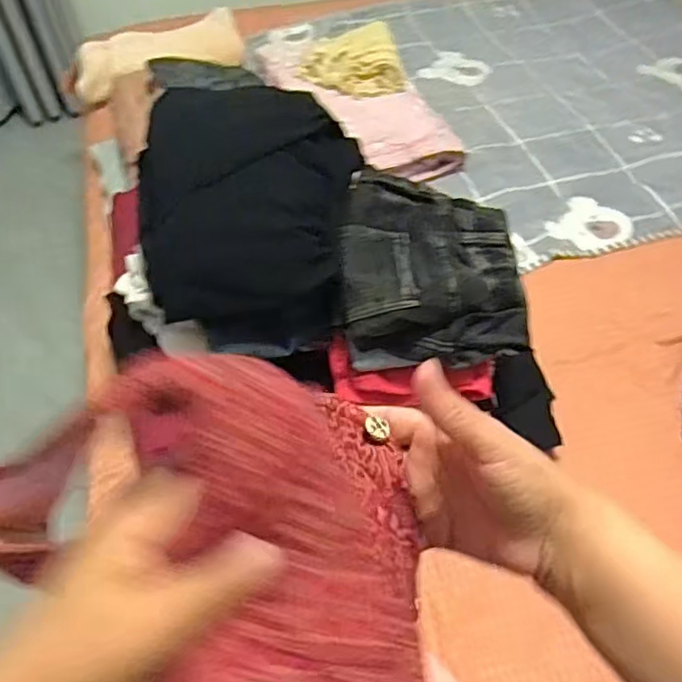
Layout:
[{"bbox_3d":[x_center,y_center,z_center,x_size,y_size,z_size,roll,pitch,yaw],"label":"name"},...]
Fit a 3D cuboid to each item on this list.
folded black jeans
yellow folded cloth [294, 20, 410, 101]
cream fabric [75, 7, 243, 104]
[{"bbox_3d":[0.109,-0.097,0.788,0.221,0.068,0.256,-3,54,-2],"label":"folded black jeans"},{"bbox_3d":[0.019,-0.588,1.333,0.218,0.041,0.210,-11,54,-8],"label":"yellow folded cloth"},{"bbox_3d":[-0.413,-0.658,1.451,0.392,0.078,0.181,-17,55,-12],"label":"cream fabric"}]

